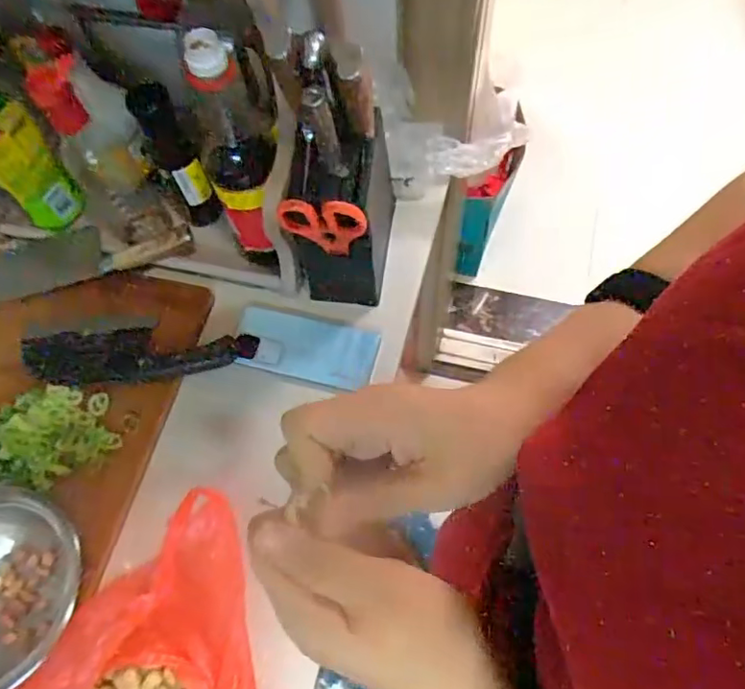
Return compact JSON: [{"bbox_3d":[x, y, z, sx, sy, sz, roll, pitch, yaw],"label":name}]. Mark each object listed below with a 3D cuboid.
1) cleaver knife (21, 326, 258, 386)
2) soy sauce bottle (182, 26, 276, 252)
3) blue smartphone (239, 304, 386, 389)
[{"bbox_3d":[-0.268,0.011,0.647,0.266,0.014,0.069,0,65,2],"label":"cleaver knife"},{"bbox_3d":[-0.133,-0.186,0.577,0.065,0.244,0.059,-21,66,-7],"label":"soy sauce bottle"},{"bbox_3d":[-0.076,0.004,0.657,0.159,0.010,0.074,12,66,8],"label":"blue smartphone"}]

